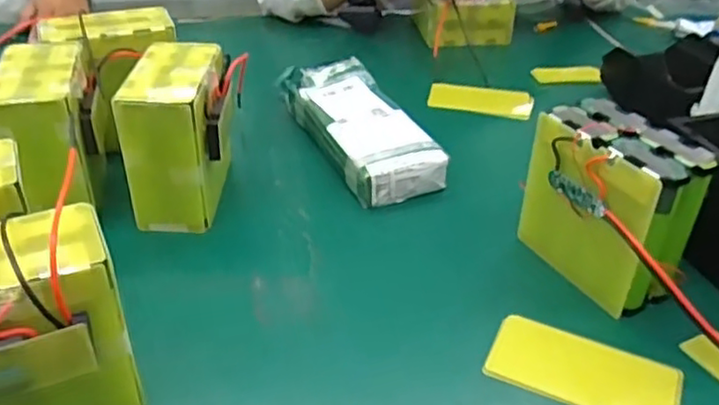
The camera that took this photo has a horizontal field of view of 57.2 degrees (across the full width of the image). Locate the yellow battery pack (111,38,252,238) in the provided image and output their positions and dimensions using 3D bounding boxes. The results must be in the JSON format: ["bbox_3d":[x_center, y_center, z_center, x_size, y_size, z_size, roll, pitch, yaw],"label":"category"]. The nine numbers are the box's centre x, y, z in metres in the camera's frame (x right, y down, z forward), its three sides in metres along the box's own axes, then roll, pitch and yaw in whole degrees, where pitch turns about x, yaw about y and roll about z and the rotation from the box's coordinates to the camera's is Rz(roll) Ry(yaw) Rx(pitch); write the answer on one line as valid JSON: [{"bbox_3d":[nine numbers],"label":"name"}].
[{"bbox_3d":[-0.178,-0.069,0.677,0.086,0.145,0.152,1,35,0],"label":"yellow battery pack"}]

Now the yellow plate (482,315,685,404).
[{"bbox_3d":[0.175,0.132,0.515,0.141,0.009,0.065,17,38,21],"label":"yellow plate"}]

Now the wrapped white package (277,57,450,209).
[{"bbox_3d":[-0.002,-0.095,0.800,0.108,0.053,0.276,-14,38,-21],"label":"wrapped white package"}]

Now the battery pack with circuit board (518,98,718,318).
[{"bbox_3d":[0.224,0.005,0.586,0.076,0.143,0.147,-18,40,-24],"label":"battery pack with circuit board"}]

